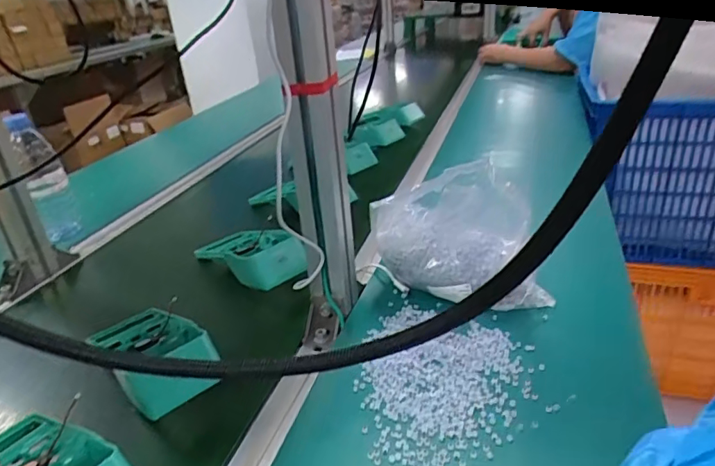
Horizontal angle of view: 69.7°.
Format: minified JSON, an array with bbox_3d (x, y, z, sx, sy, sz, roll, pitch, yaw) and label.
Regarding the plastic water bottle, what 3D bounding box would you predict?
[{"bbox_3d":[-0.488,-0.082,0.808,0.052,0.209,0.058,-21,30,-26],"label":"plastic water bottle"}]

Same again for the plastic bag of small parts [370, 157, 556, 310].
[{"bbox_3d":[0.111,0.003,0.576,0.180,0.139,0.086,-6,27,1],"label":"plastic bag of small parts"}]

